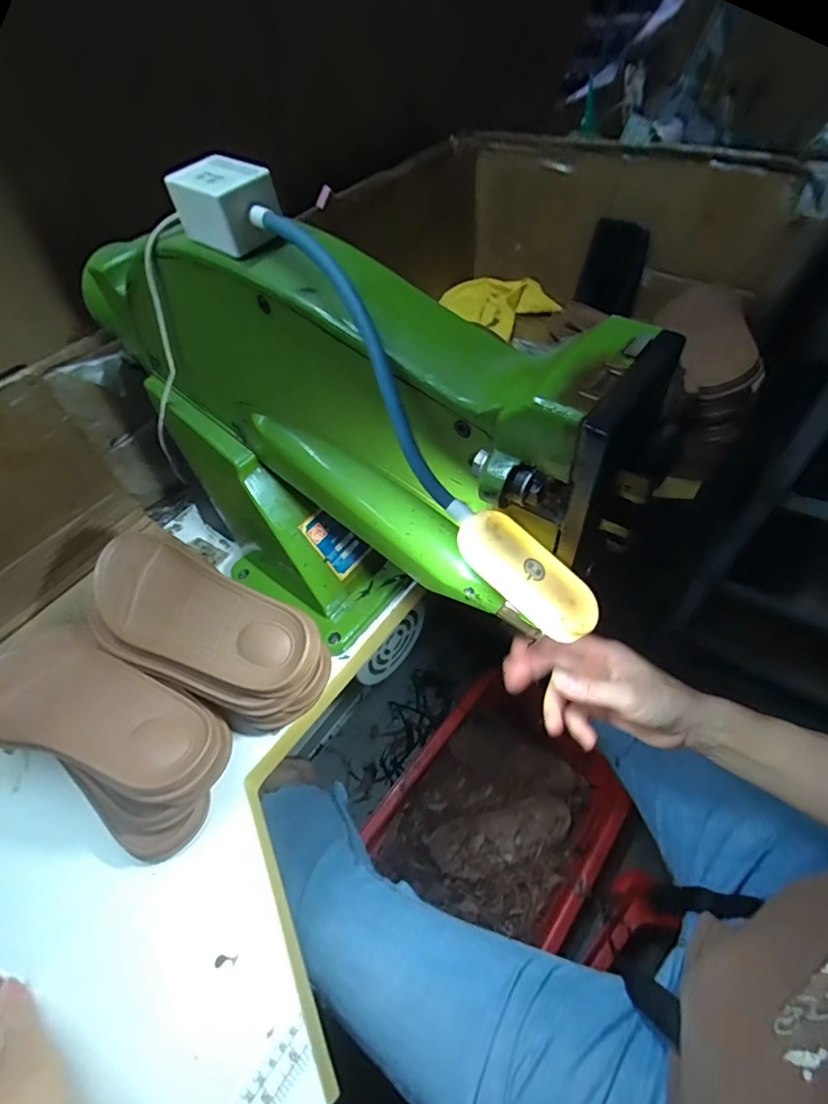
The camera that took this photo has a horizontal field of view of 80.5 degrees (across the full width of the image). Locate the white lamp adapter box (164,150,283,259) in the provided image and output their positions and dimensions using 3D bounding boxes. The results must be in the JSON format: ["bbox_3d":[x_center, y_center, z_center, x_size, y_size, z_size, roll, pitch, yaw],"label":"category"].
[{"bbox_3d":[-0.102,-0.194,0.273,0.057,0.031,0.038,33,62,26],"label":"white lamp adapter box"}]

